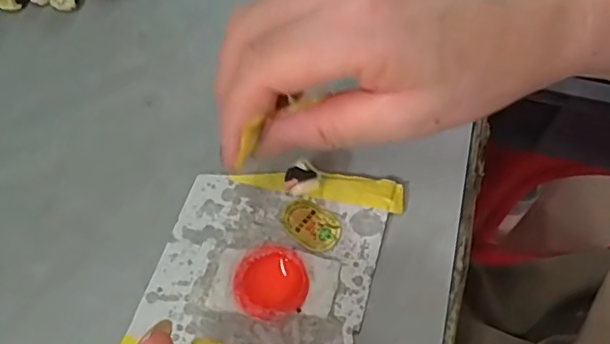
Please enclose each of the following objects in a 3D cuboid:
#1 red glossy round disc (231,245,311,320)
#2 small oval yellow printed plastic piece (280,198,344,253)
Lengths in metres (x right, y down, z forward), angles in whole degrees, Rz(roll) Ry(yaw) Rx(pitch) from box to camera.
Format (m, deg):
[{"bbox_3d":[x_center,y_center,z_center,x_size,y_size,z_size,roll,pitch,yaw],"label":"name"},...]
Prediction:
[{"bbox_3d":[-0.014,0.045,0.230,0.030,0.007,0.030,1,62,-2],"label":"red glossy round disc"},{"bbox_3d":[0.002,0.023,0.244,0.028,0.004,0.019,27,64,12],"label":"small oval yellow printed plastic piece"}]

